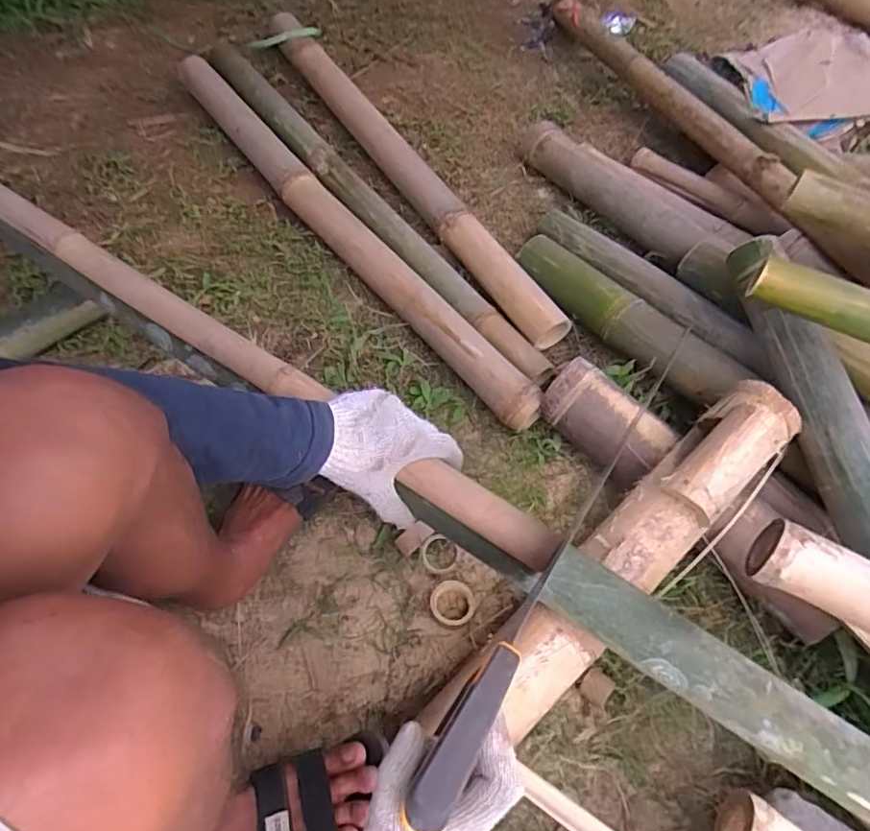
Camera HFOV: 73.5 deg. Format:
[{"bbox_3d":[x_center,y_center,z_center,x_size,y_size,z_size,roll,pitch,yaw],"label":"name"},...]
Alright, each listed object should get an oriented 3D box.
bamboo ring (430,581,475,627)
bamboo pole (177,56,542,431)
[{"bbox_3d":[0.022,0.221,0.689,0.051,0.018,0.053,3,58,-4],"label":"bamboo ring"},{"bbox_3d":[-0.183,-0.349,0.992,0.075,0.058,1.000,-32,66,-23],"label":"bamboo pole"}]

